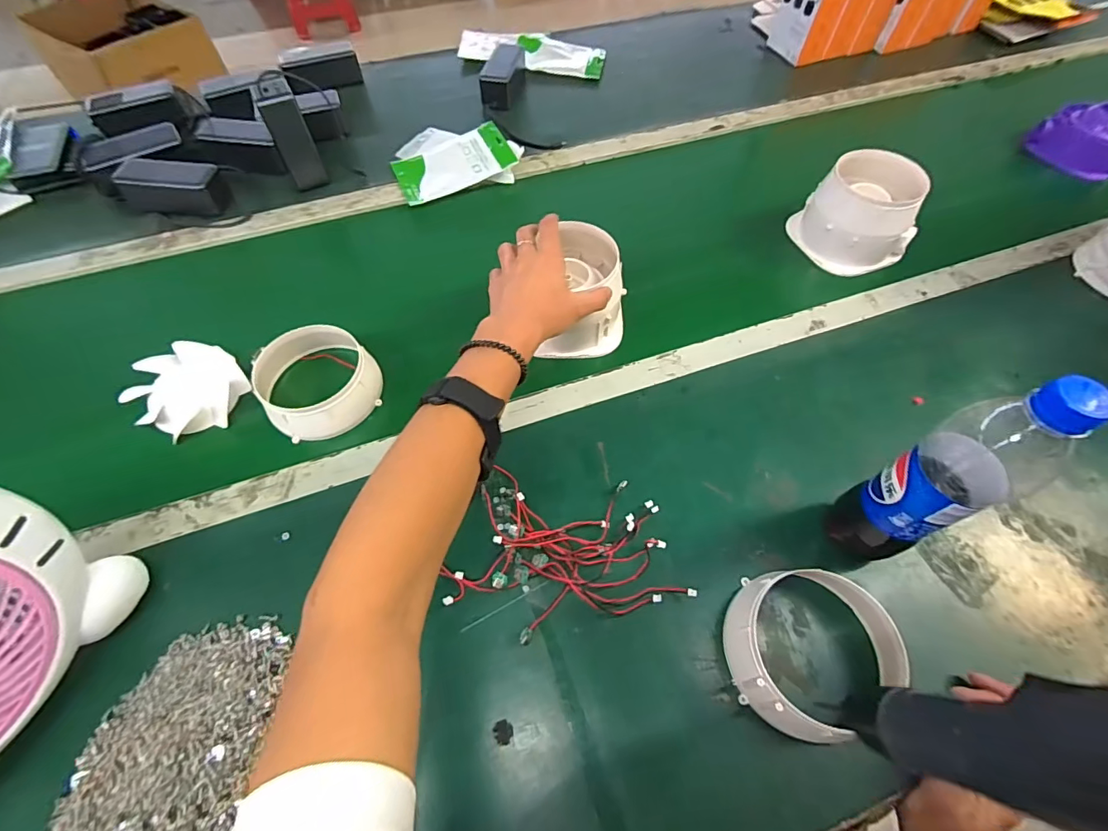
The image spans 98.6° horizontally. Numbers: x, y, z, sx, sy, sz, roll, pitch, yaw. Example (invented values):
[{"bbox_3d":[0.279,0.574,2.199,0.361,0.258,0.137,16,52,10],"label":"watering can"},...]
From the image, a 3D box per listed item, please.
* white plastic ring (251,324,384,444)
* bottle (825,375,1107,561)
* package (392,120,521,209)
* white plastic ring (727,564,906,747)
[{"bbox_3d":[-0.263,-0.038,0.531,0.121,0.058,0.117,0,59,1],"label":"white plastic ring"},{"bbox_3d":[0.293,0.053,0.364,0.055,0.240,0.064,-24,64,-15],"label":"bottle"},{"bbox_3d":[-0.161,-0.405,0.764,0.182,0.012,0.113,-27,65,-4],"label":"package"},{"bbox_3d":[0.210,0.188,0.389,0.133,0.056,0.128,1,60,-2],"label":"white plastic ring"}]

